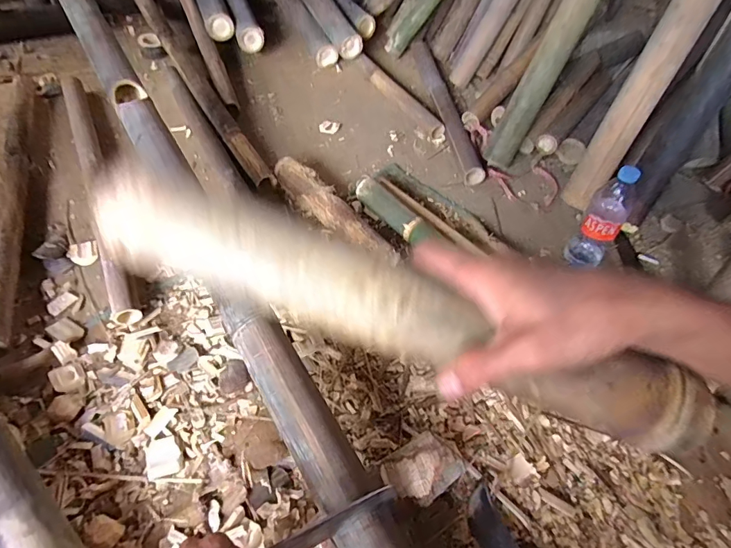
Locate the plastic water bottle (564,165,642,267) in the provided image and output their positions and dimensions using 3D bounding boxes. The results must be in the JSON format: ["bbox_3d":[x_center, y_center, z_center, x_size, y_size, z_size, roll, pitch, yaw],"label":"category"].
[{"bbox_3d":[0.448,-0.100,0.813,0.076,0.226,0.072,39,59,23],"label":"plastic water bottle"}]

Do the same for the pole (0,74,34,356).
[{"bbox_3d":[-0.741,-0.187,0.901,0.064,0.049,0.823,-16,55,-16],"label":"pole"}]

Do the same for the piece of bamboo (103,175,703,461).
[{"bbox_3d":[0.021,0.022,0.280,0.397,0.049,0.051,22,53,0],"label":"piece of bamboo"}]

